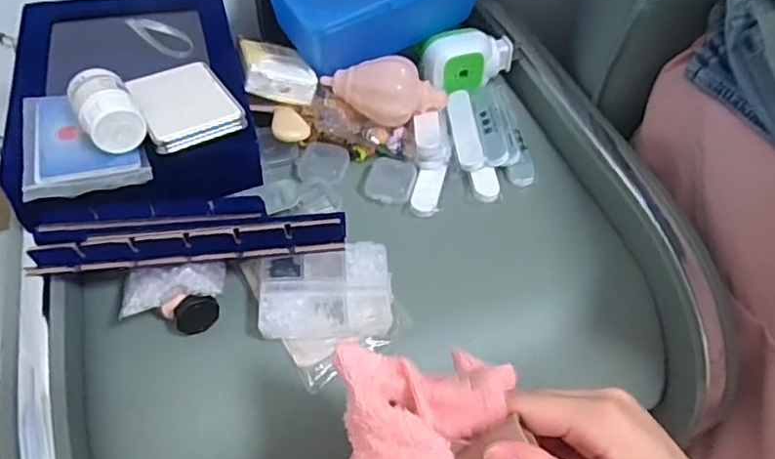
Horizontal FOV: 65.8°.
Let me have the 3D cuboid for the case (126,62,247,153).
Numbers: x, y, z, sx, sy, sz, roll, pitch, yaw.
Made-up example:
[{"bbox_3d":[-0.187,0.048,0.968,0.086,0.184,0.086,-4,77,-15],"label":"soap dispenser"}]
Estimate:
[{"bbox_3d":[-0.130,-0.082,0.385,0.056,0.011,0.071,-21,54,-24],"label":"case"}]

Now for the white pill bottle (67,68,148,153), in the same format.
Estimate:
[{"bbox_3d":[-0.168,-0.071,0.359,0.032,0.031,0.044,-28,56,-22],"label":"white pill bottle"}]

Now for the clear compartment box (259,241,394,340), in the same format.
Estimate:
[{"bbox_3d":[-0.038,0.041,0.380,0.081,0.023,0.057,-5,51,-5],"label":"clear compartment box"}]

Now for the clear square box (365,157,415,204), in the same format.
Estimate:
[{"bbox_3d":[0.003,-0.037,0.451,0.033,0.010,0.040,12,51,9],"label":"clear square box"}]

